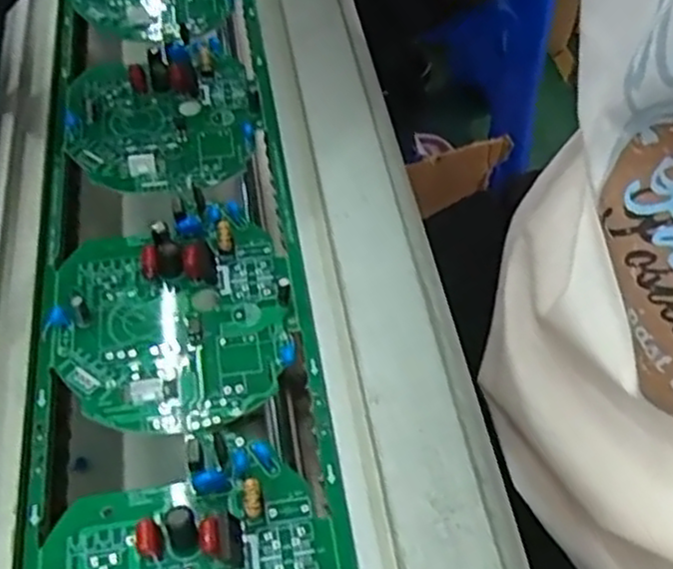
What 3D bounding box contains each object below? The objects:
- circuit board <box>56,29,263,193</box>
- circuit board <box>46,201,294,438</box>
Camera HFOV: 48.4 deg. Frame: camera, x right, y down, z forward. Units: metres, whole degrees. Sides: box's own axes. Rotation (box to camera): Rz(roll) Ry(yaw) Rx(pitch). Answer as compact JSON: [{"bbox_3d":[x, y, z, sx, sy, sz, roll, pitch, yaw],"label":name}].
[{"bbox_3d":[-0.076,-0.078,0.325,0.081,0.013,0.085,-6,55,-7],"label":"circuit board"},{"bbox_3d":[-0.058,0.010,0.264,0.081,0.015,0.086,-9,55,-9],"label":"circuit board"}]

